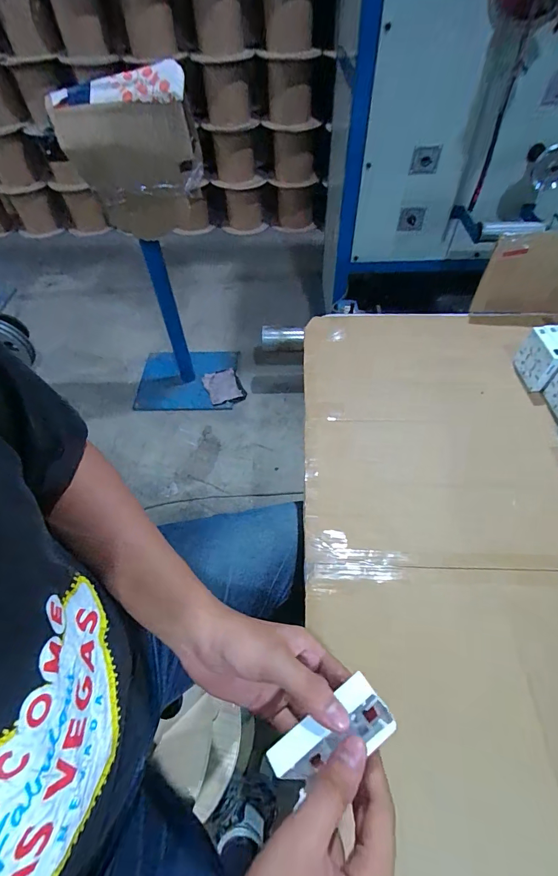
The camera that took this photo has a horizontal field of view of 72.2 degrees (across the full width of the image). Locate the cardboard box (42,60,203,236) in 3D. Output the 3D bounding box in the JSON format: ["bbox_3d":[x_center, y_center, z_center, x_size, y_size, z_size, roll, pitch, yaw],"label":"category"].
[{"bbox_3d":[-0.388,-0.753,1.043,0.333,0.368,0.094,3,54,5],"label":"cardboard box"}]

